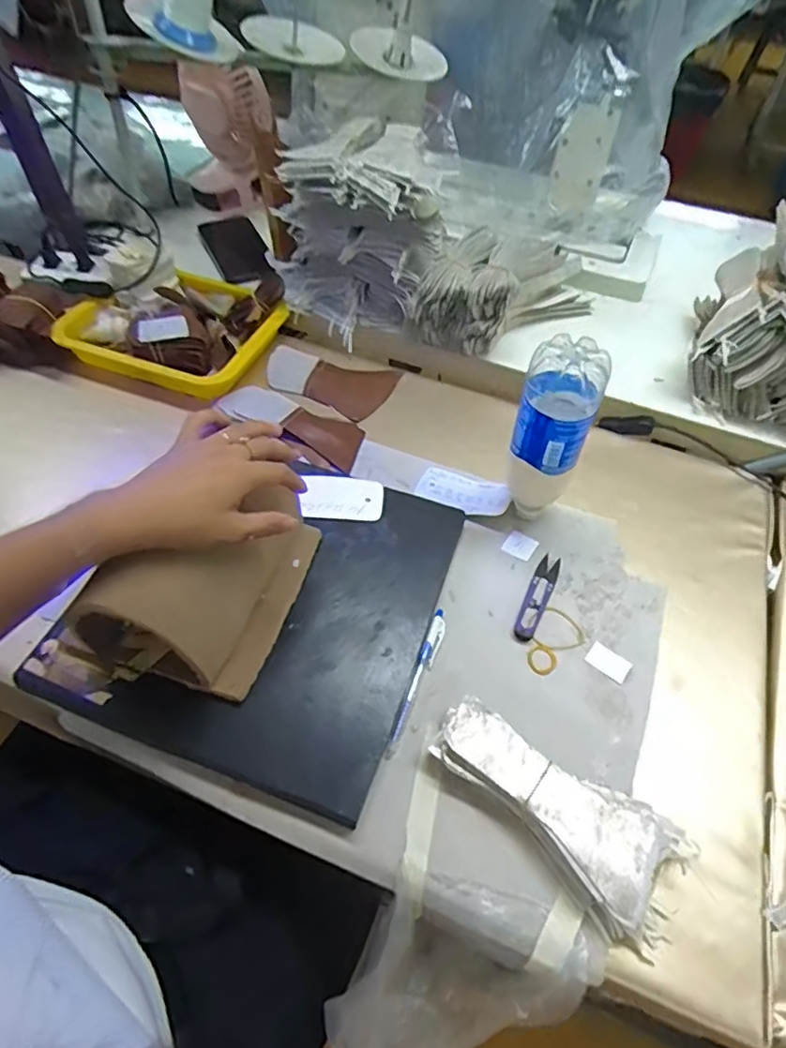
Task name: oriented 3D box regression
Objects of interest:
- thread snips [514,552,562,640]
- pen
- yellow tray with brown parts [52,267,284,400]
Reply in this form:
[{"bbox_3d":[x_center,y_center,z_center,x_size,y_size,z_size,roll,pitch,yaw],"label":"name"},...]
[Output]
[{"bbox_3d":[0.139,0.070,0.558,0.021,0.005,0.100,24,57,14],"label":"thread snips"},{"bbox_3d":[0.022,0.133,0.499,0.014,0.019,0.137,19,56,11],"label":"pen"},{"bbox_3d":[-0.285,-0.267,0.751,0.256,0.075,0.193,16,56,8],"label":"yellow tray with brown parts"}]

